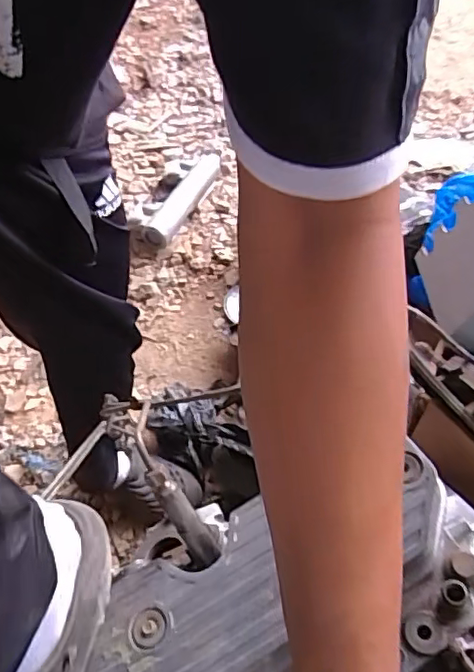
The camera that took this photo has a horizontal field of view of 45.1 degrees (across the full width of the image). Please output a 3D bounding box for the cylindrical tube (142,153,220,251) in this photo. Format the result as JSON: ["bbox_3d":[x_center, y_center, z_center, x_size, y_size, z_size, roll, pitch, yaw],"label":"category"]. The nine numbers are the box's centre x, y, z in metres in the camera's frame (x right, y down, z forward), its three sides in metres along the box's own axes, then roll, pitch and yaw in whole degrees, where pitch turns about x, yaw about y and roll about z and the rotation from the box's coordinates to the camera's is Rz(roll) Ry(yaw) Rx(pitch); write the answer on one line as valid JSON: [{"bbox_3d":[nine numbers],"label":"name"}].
[{"bbox_3d":[-0.143,-0.392,1.625,0.066,0.079,0.399,21,55,15],"label":"cylindrical tube"}]

